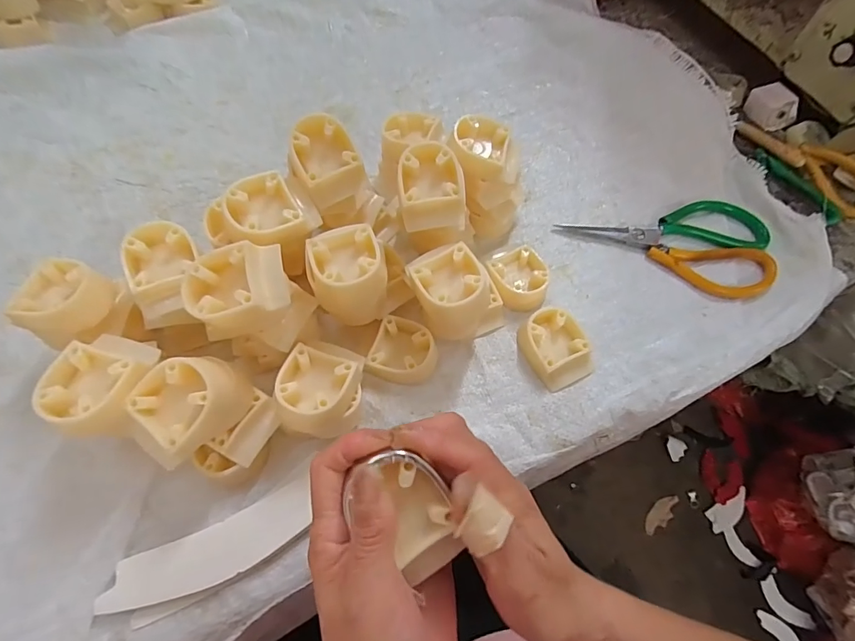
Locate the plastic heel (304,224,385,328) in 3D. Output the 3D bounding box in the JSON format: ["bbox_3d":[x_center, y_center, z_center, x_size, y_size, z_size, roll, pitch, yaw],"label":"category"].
[{"bbox_3d":[-0.054,-0.031,0.314,0.052,0.064,0.059,-17,67,-11],"label":"plastic heel"}]

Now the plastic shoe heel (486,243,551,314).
[{"bbox_3d":[0.080,-0.035,0.381,0.047,0.022,0.050,-22,67,-13],"label":"plastic shoe heel"}]

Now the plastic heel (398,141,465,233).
[{"bbox_3d":[0.003,-0.101,0.333,0.049,0.031,0.062,-8,83,-2],"label":"plastic heel"}]

